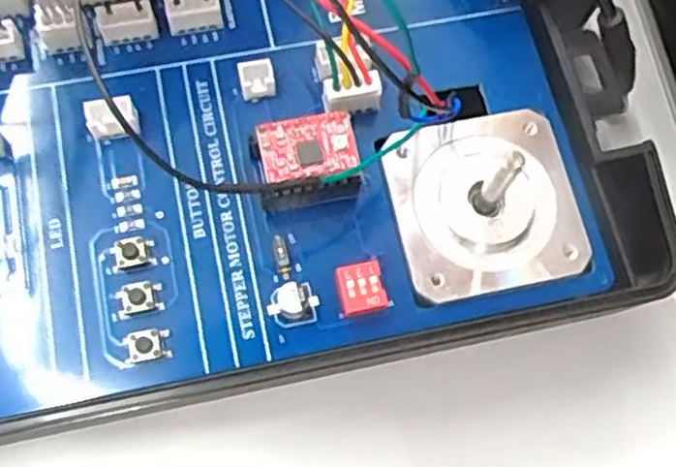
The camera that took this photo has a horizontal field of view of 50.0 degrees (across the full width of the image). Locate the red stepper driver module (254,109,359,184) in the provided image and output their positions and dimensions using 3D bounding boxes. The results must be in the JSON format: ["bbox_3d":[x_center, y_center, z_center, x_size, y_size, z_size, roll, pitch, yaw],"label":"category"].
[{"bbox_3d":[-0.007,-0.017,0.162,0.021,0.014,0.015,-15,74,-6],"label":"red stepper driver module"}]

